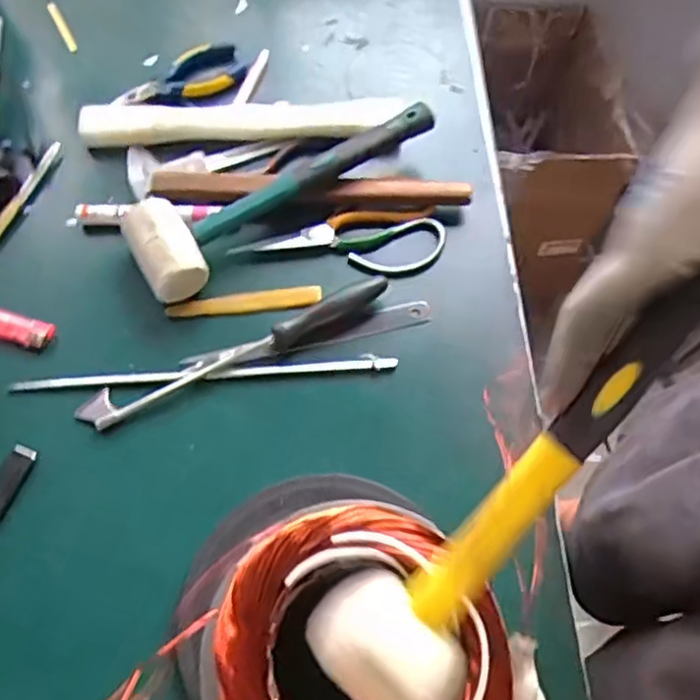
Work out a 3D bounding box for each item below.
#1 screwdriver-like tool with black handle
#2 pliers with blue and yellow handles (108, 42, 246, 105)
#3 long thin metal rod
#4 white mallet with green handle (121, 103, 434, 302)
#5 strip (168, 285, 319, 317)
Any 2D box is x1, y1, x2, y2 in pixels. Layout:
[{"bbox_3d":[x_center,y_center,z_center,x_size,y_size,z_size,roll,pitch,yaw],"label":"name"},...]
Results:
[{"bbox_3d":[-0.088,-0.001,0.539,0.254,0.021,0.033,-24,68,-12],"label":"screwdriver-like tool with black handle"},{"bbox_3d":[-0.165,-0.264,0.660,0.135,0.035,0.053,-30,69,-14],"label":"pliers with blue and yellow handles"},{"bbox_3d":[-0.113,0.018,0.538,0.296,0.007,0.014,-3,65,-3],"label":"long thin metal rod"},{"bbox_3d":[-0.059,-0.142,0.594,0.282,0.053,0.087,-35,70,-16],"label":"white mallet with green handle"},{"bbox_3d":[-0.088,-0.039,0.567,0.126,0.004,0.017,-8,79,-5],"label":"strip"}]

